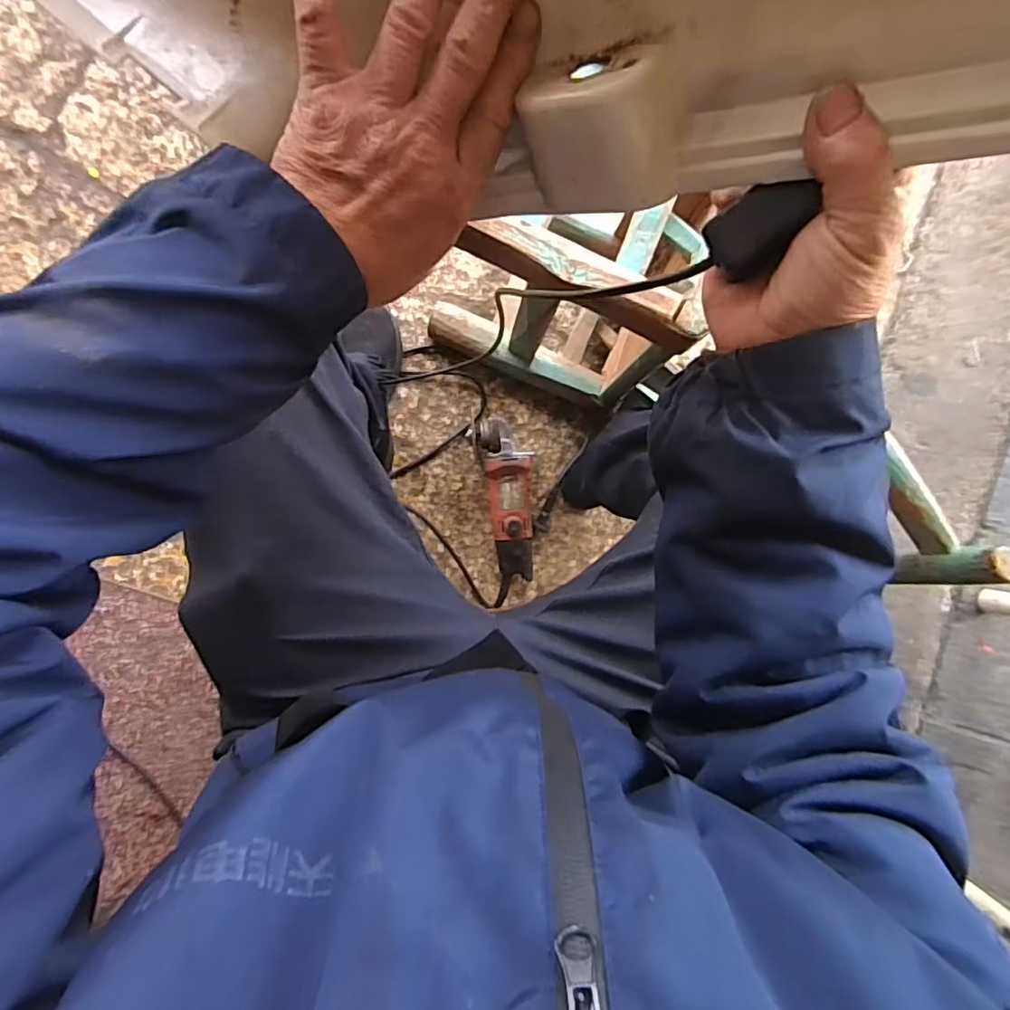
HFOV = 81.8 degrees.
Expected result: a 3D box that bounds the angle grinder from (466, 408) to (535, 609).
[{"bbox_3d":[0.009,0.008,0.903,0.090,0.069,0.293,-9,99,-5],"label":"angle grinder"}]

